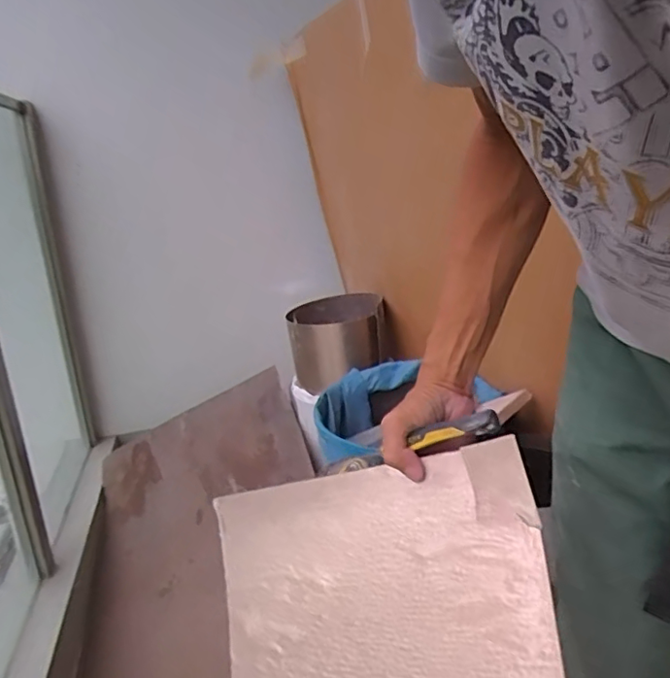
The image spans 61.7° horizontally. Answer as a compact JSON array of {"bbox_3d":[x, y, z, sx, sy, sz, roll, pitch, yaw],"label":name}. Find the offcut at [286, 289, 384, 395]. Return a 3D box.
[{"bbox_3d":[0.005,-0.006,1.538,0.256,0.165,0.298,-5,19,-1],"label":"offcut"}]

